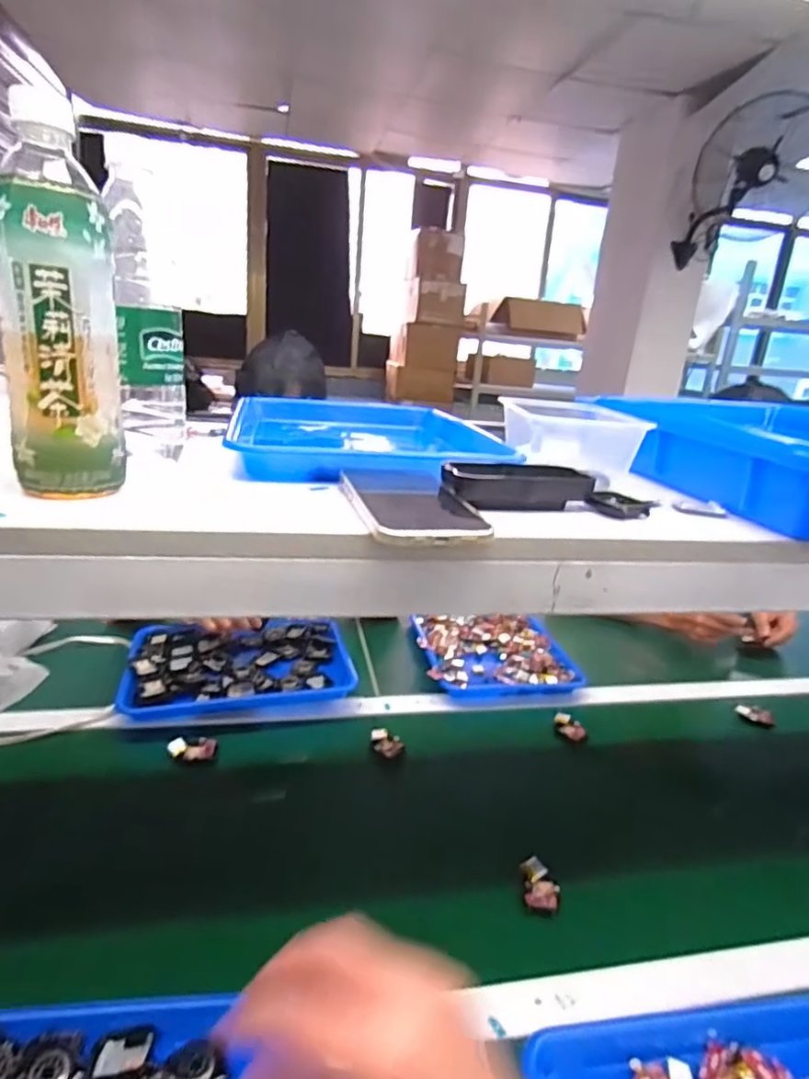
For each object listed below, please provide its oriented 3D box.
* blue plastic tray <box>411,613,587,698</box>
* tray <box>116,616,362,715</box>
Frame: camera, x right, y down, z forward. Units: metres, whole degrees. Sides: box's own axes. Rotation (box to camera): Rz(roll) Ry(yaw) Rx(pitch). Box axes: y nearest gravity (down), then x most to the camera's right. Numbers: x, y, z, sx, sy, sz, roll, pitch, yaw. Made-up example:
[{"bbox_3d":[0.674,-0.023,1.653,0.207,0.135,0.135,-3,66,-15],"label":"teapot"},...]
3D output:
[{"bbox_3d":[0.151,0.200,1.052,0.253,0.042,0.249,2,20,-8],"label":"blue plastic tray"},{"bbox_3d":[-0.256,0.197,0.948,0.332,0.049,0.229,0,20,-13],"label":"tray"}]

